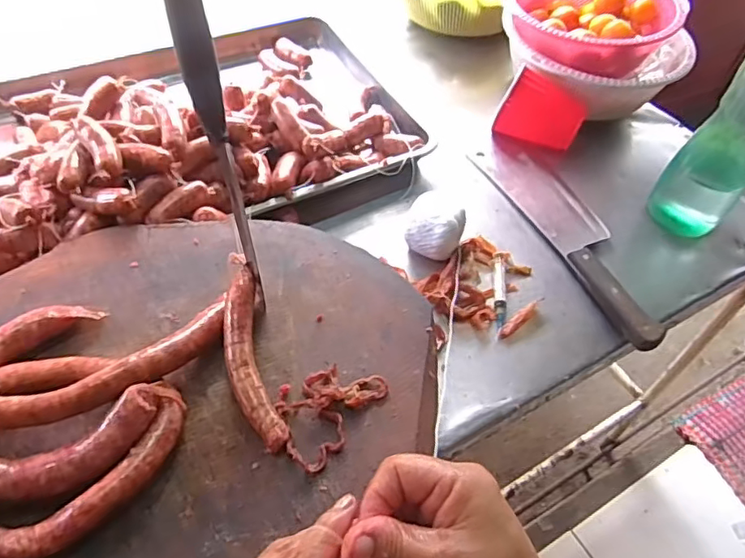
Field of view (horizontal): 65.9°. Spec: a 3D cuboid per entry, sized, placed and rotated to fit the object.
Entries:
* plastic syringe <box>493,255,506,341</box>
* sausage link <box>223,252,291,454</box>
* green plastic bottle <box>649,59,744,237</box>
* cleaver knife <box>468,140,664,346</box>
[{"bbox_3d":[0.142,0.018,0.641,0.013,0.016,0.106,7,52,1],"label":"plastic syringe"},{"bbox_3d":[-0.104,0.056,0.472,0.034,0.034,0.176,-12,53,-13],"label":"sausage link"},{"bbox_3d":[0.413,-0.170,0.647,0.088,0.276,0.074,32,56,19],"label":"green plastic bottle"},{"bbox_3d":[0.248,-0.069,0.712,0.089,0.031,0.363,-15,55,-16],"label":"cleaver knife"}]

